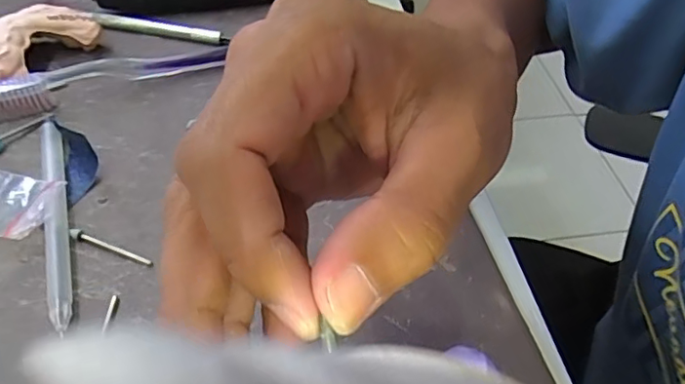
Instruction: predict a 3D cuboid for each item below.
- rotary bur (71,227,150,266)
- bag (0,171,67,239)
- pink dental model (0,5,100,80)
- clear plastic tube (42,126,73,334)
[{"bbox_3d":[-0.101,0.024,0.250,0.041,0.004,0.005,20,50,12],"label":"rotary bur"},{"bbox_3d":[-0.149,0.004,0.257,0.046,0.014,0.033,15,48,12],"label":"bag"},{"bbox_3d":[-0.176,-0.087,0.329,0.033,0.024,0.067,26,51,20],"label":"pink dental model"},{"bbox_3d":[-0.128,0.009,0.256,0.012,0.013,0.119,-14,52,-17],"label":"clear plastic tube"}]

